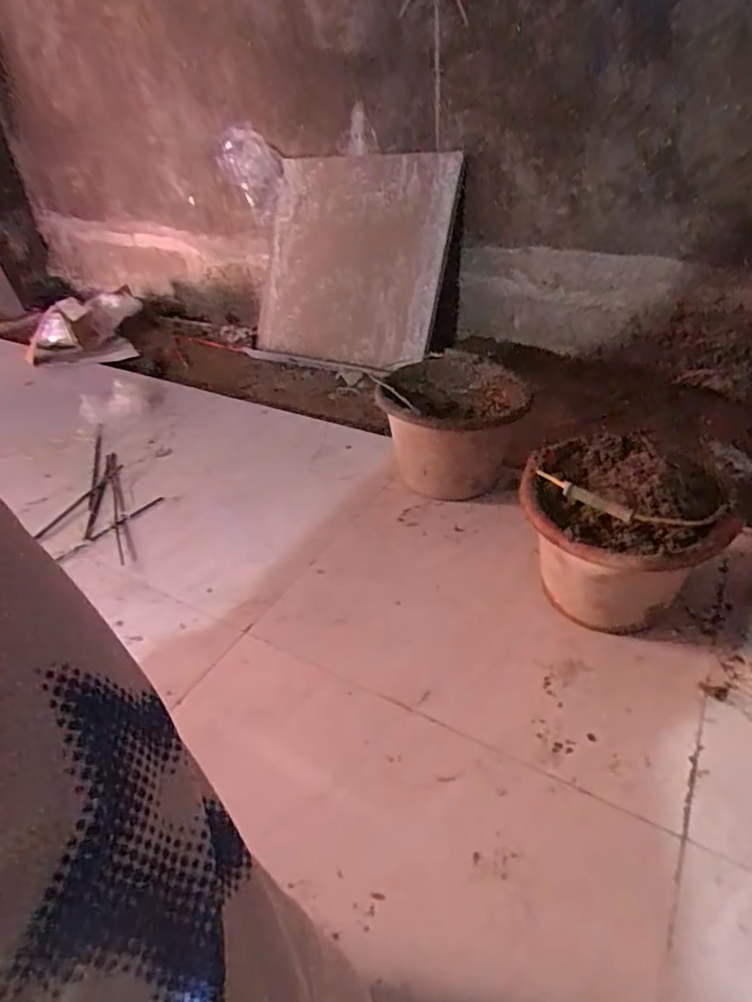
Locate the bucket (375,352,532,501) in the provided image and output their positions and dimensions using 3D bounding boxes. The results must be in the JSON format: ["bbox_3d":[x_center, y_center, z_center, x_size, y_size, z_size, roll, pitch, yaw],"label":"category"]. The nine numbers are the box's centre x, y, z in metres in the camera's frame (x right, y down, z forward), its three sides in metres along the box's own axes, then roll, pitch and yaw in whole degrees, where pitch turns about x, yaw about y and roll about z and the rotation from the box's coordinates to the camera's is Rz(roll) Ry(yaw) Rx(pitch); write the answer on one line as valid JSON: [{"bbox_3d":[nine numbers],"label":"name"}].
[{"bbox_3d":[0.152,-0.150,1.165,0.257,0.203,0.257,0,37,7],"label":"bucket"}]

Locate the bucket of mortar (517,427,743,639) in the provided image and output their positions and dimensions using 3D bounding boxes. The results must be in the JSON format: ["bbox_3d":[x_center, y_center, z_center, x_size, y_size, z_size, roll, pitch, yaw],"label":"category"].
[{"bbox_3d":[0.320,0.060,0.812,0.227,0.236,0.220,4,37,13],"label":"bucket of mortar"}]

